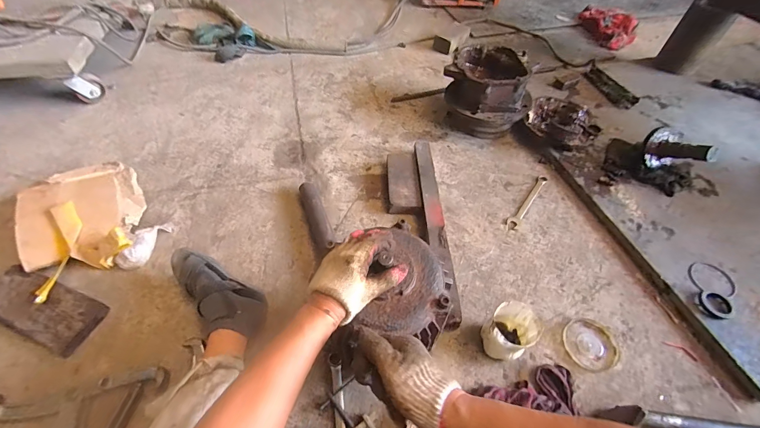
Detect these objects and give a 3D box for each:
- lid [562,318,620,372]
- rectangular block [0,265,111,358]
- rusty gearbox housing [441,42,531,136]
[{"bbox_3d":[0.484,0.299,0.776,0.116,0.015,0.111,1,53,-1],"label":"lid"},{"bbox_3d":[-0.796,0.214,0.780,0.300,0.038,0.122,18,55,12],"label":"rectangular block"},{"bbox_3d":[0.389,-0.441,1.211,0.289,0.201,0.274,21,56,14],"label":"rusty gearbox housing"}]

